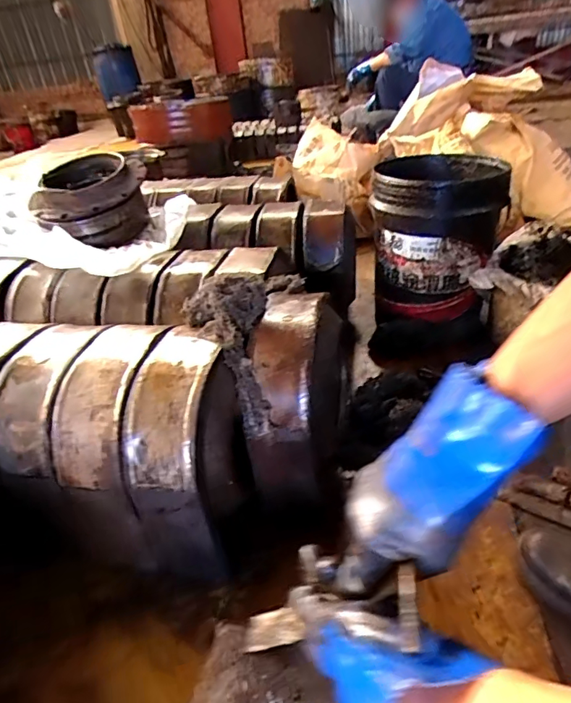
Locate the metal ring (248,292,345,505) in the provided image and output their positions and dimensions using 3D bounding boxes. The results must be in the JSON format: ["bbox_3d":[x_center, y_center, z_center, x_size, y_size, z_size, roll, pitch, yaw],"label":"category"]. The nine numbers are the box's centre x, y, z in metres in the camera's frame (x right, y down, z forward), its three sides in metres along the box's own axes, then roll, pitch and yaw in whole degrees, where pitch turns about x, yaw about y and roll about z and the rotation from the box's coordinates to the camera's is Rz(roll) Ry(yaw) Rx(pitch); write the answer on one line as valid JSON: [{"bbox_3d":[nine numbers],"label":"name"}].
[{"bbox_3d":[0.020,0.060,0.717,0.110,0.228,0.247,3,33,15],"label":"metal ring"}]

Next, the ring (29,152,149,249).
[{"bbox_3d":[-0.436,-0.341,1.085,0.243,0.147,0.218,-11,32,-7],"label":"ring"}]

